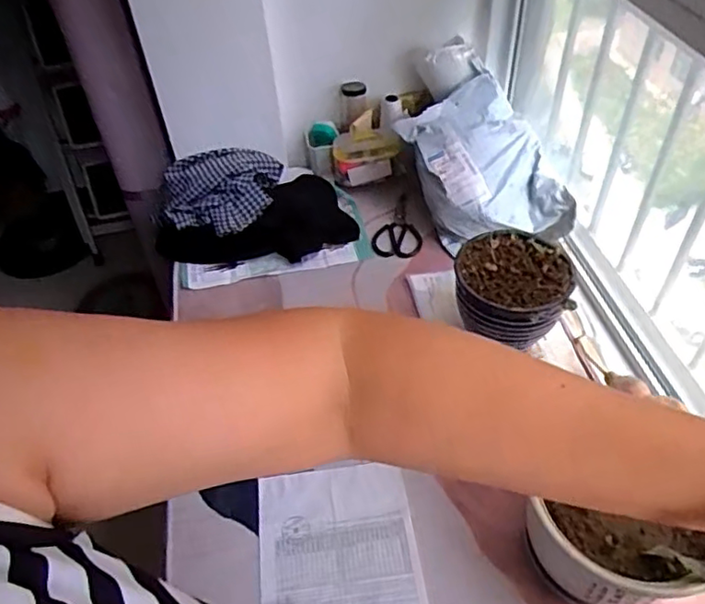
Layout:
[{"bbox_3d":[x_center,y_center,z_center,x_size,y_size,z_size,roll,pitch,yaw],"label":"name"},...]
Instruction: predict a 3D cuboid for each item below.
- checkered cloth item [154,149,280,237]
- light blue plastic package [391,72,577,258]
[{"bbox_3d":[-0.293,-0.234,1.278,0.252,0.083,0.198,5,47,9],"label":"checkered cloth item"},{"bbox_3d":[0.255,-0.259,1.225,0.263,0.177,0.352,-15,48,-10],"label":"light blue plastic package"}]

